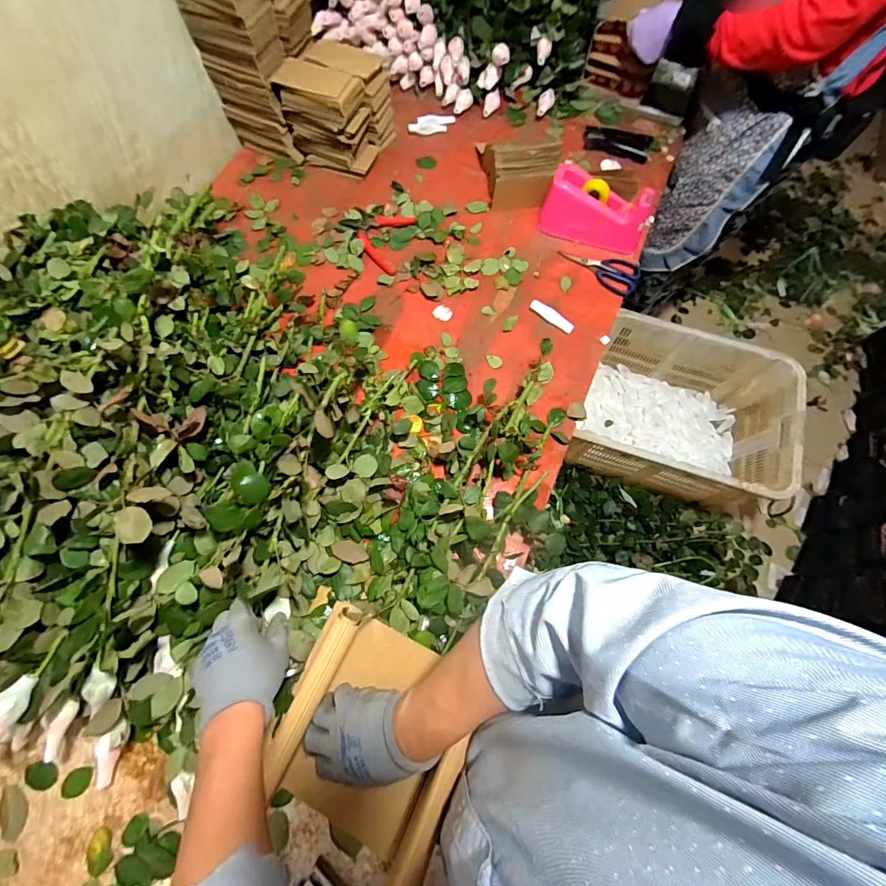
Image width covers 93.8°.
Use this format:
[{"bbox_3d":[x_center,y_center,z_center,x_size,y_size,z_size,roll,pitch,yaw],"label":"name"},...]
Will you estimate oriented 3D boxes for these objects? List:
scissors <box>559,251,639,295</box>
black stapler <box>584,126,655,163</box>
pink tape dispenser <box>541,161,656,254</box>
[{"bbox_3d":[0.320,-0.360,0.840,0.163,0.010,0.081,39,75,12],"label":"scissors"},{"bbox_3d":[0.405,-0.691,0.955,0.156,0.027,0.068,8,71,2],"label":"black stapler"},{"bbox_3d":[0.305,-0.454,0.818,0.208,0.098,0.065,21,72,7],"label":"pink tape dispenser"}]

